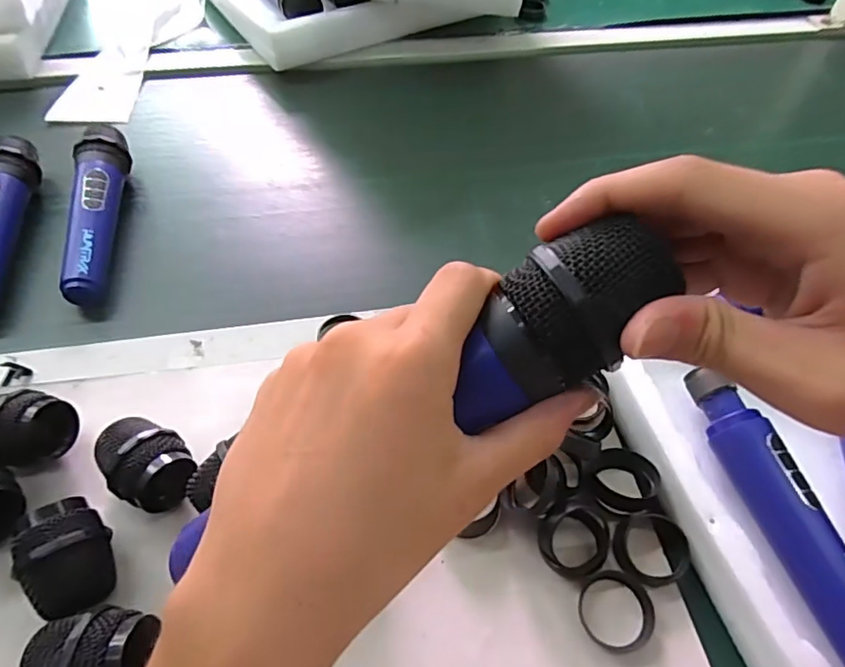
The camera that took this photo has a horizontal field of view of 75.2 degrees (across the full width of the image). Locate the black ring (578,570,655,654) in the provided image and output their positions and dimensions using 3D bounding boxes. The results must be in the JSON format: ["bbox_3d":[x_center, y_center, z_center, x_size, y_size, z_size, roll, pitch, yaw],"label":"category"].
[{"bbox_3d":[0.119,0.169,0.335,0.044,0.008,0.044,2,54,-2],"label":"black ring"}]

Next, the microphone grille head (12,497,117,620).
[{"bbox_3d":[-0.209,0.132,0.323,0.047,0.047,0.058,-26,59,-21],"label":"microphone grille head"}]

